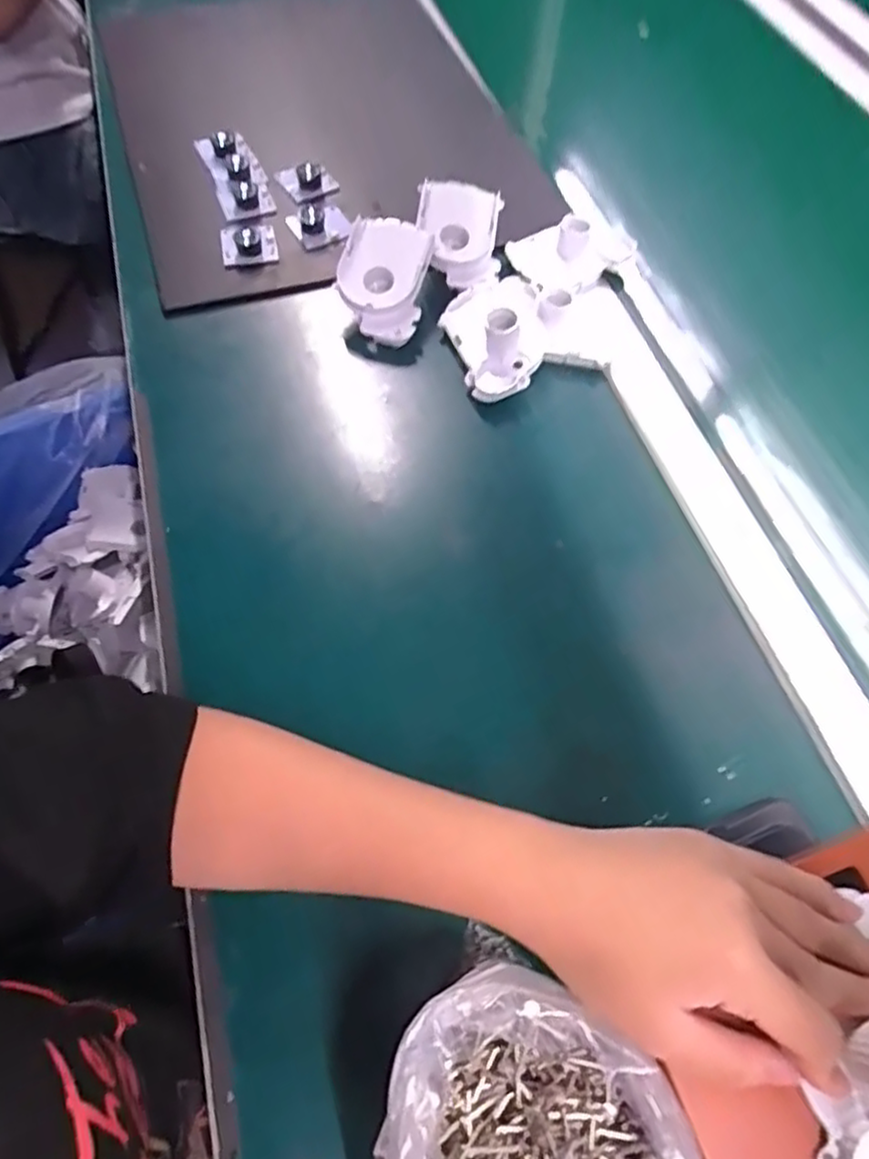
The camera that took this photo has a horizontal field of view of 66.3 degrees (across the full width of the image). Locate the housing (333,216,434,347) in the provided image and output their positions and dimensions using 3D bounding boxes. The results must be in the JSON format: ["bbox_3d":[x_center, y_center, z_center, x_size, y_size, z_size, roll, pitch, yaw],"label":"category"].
[{"bbox_3d":[-0.041,-0.230,0.523,0.069,0.045,0.098,9,61,3],"label":"housing"}]

